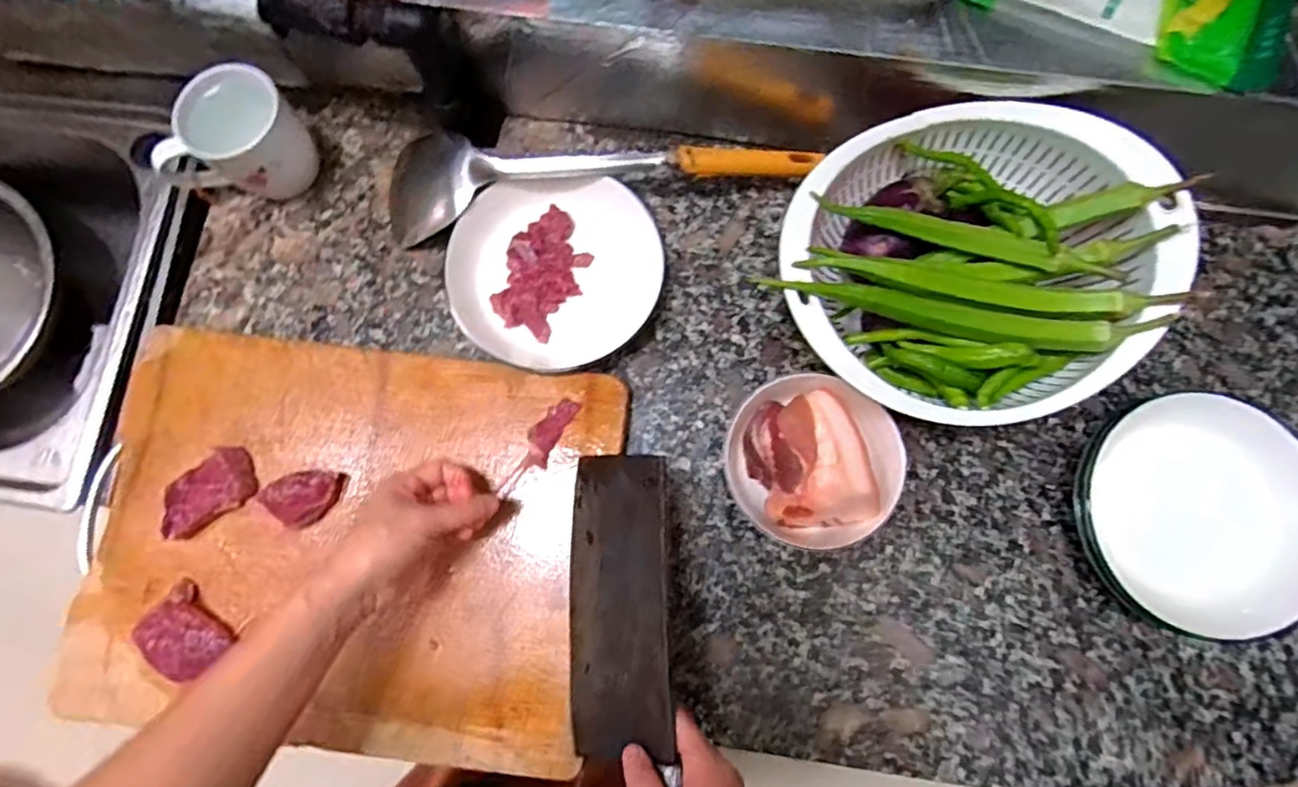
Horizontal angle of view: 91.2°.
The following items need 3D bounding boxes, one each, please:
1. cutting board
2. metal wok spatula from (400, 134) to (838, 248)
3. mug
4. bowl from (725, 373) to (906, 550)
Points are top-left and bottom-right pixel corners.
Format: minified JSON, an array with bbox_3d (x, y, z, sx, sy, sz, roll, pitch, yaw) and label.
[{"bbox_3d":[-0.229,0.110,0.481,0.381,0.026,0.290,6,79,2],"label":"cutting board"},{"bbox_3d":[-0.047,-0.199,0.549,0.370,0.065,0.091,-8,79,-1],"label":"metal wok spatula"},{"bbox_3d":[-0.343,-0.202,0.521,0.115,0.079,0.087,-42,82,-7],"label":"mug"},{"bbox_3d":[0.121,0.050,0.475,0.116,0.083,0.122,0,79,1],"label":"bowl"}]

